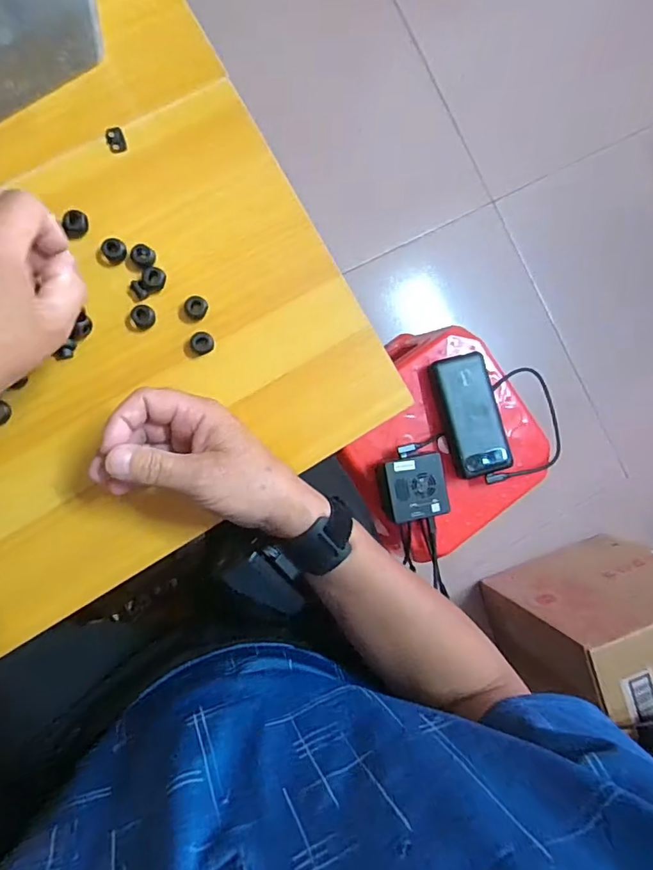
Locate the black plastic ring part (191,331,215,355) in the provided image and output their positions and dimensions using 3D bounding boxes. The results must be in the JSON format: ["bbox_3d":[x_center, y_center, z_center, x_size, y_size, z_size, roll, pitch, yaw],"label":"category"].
[{"bbox_3d":[-0.097,-0.072,0.397,0.017,0.011,0.017,0,89,-8],"label":"black plastic ring part"}]

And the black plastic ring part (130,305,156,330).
[{"bbox_3d":[-0.141,-0.091,0.389,0.018,0.010,0.016,-42,94,-7],"label":"black plastic ring part"}]

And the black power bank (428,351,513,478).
[{"bbox_3d":[0.188,-0.026,0.659,0.073,0.027,0.158,-15,91,-8],"label":"black power bank"}]

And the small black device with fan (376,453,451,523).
[{"bbox_3d":[0.105,0.066,0.642,0.080,0.054,0.077,-9,90,-8],"label":"small black device with fan"}]

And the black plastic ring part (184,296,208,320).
[{"bbox_3d":[-0.101,-0.099,0.393,0.016,0.008,0.018,33,85,-6],"label":"black plastic ring part"}]

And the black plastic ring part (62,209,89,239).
[{"bbox_3d":[-0.188,-0.159,0.380,0.015,0.007,0.020,-1,89,-8],"label":"black plastic ring part"}]

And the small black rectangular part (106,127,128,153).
[{"bbox_3d":[-0.163,-0.228,0.392,0.014,0.005,0.018,-19,92,-8],"label":"small black rectangular part"}]

